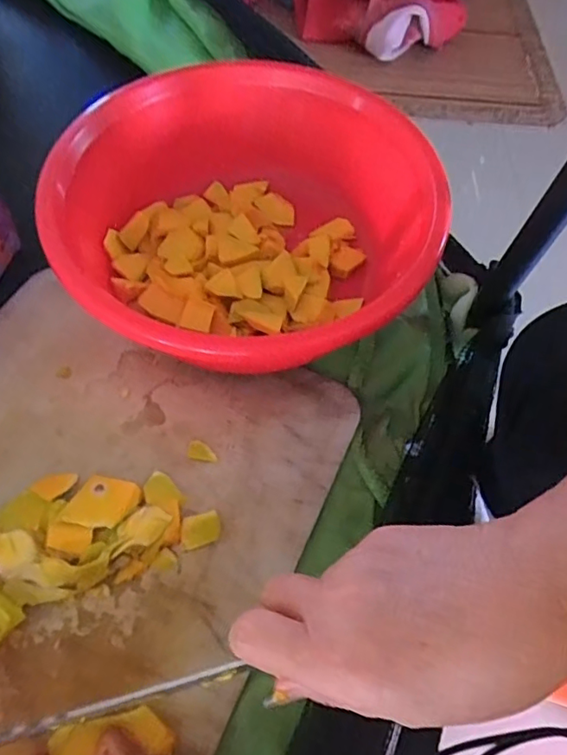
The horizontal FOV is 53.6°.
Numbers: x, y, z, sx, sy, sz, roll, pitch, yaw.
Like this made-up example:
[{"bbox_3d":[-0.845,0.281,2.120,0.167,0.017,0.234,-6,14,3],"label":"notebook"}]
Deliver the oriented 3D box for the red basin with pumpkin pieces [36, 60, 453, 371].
[{"bbox_3d":[-0.037,-0.126,0.477,0.274,0.117,0.298,3,61,-5],"label":"red basin with pumpkin pieces"}]

